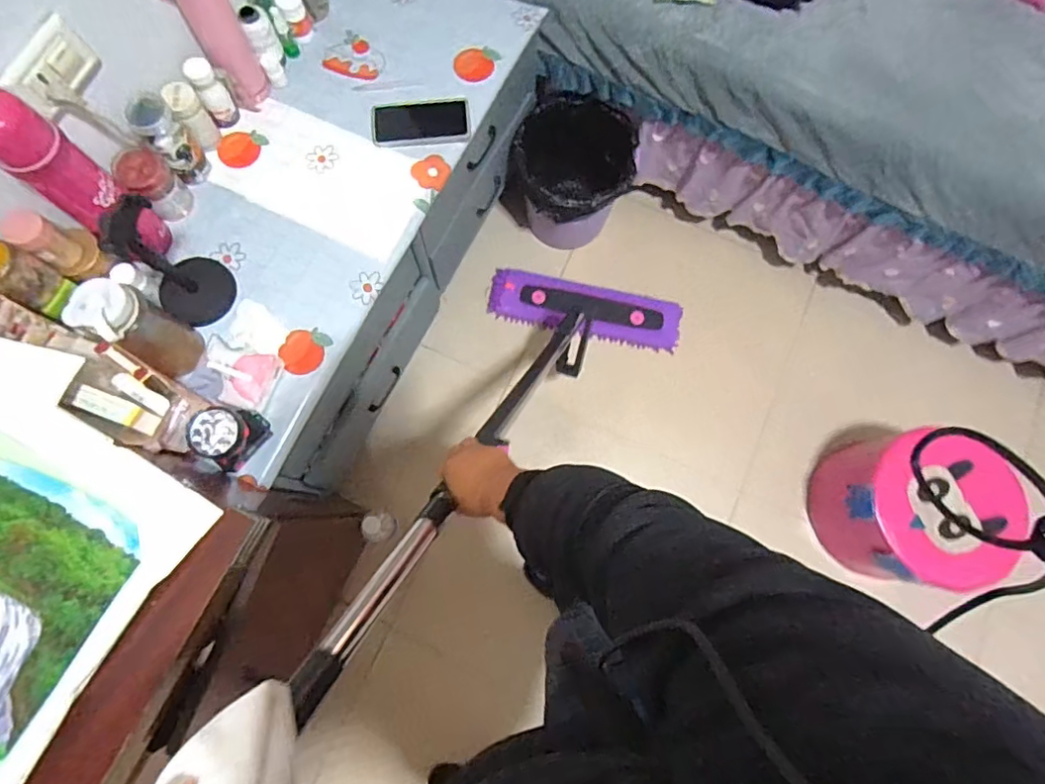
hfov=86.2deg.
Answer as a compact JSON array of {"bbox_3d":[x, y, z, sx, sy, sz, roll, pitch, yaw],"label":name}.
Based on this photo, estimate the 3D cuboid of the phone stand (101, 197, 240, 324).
[{"bbox_3d":[-0.510,-0.184,0.775,0.107,0.255,0.102,32,78,8],"label":"phone stand"}]

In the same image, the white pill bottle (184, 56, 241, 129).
[{"bbox_3d":[-0.506,-0.487,0.919,0.046,0.115,0.040,-33,78,-7],"label":"white pill bottle"}]

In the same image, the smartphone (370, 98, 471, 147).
[{"bbox_3d":[-0.177,-0.470,0.973,0.170,0.009,0.083,-3,76,0],"label":"smartphone"}]

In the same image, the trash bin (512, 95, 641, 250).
[{"bbox_3d":[0.109,-0.500,1.334,0.254,0.288,0.240,0,76,1],"label":"trash bin"}]

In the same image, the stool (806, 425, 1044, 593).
[{"bbox_3d":[0.819,0.238,1.167,0.288,0.282,0.295,0,76,1],"label":"stool"}]

